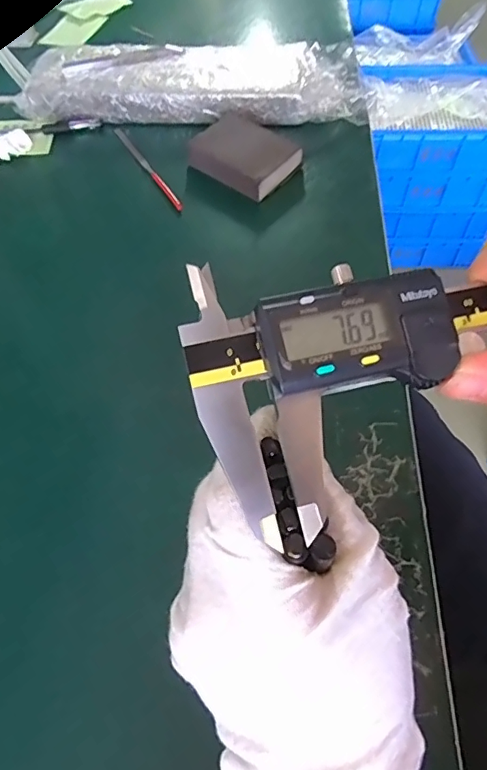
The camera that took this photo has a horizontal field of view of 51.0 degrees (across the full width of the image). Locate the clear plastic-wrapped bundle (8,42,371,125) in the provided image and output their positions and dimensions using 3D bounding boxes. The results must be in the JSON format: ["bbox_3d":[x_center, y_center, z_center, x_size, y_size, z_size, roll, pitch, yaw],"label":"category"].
[{"bbox_3d":[-0.054,-0.331,0.555,0.367,0.043,0.103,1,57,1],"label":"clear plastic-wrapped bundle"}]

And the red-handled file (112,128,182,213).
[{"bbox_3d":[-0.100,-0.227,0.524,0.011,0.010,0.158,-26,61,-15],"label":"red-handled file"}]

